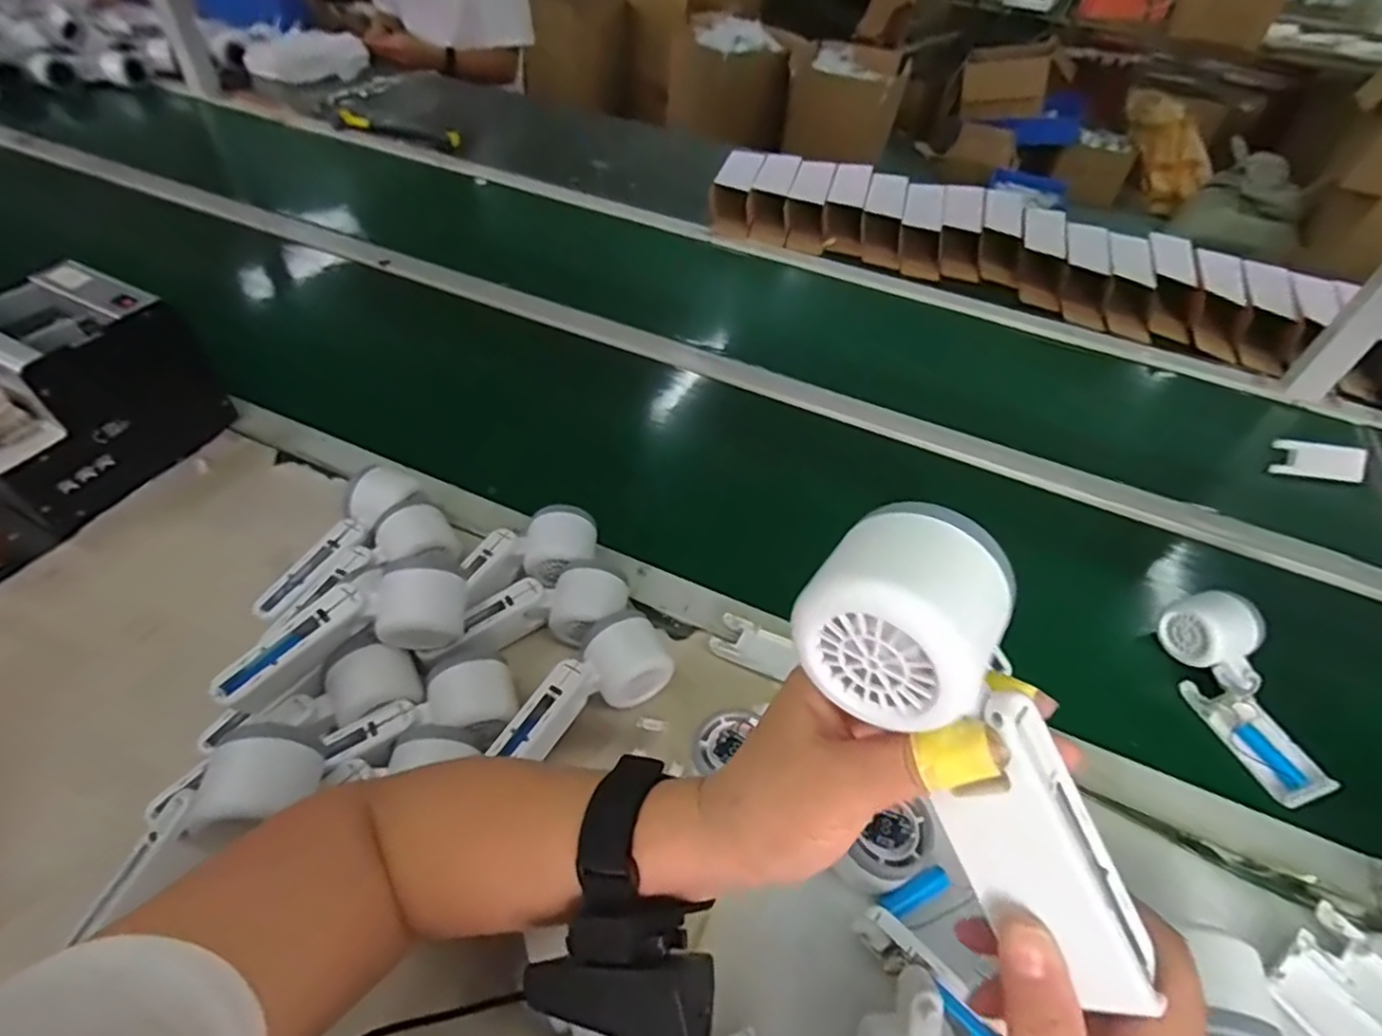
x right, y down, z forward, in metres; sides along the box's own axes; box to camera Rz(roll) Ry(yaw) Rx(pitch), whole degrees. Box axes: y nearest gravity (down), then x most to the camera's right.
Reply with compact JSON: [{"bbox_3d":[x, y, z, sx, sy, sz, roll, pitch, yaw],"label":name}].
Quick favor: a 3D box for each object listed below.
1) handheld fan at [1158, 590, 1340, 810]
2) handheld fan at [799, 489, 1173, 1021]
[{"bbox_3d":[0.455,0.141,0.536,0.060,0.051,0.168,2,47,-3],"label":"handheld fan"},{"bbox_3d":[0.097,0.071,0.208,0.052,0.062,0.170,-37,99,-33],"label":"handheld fan"}]

